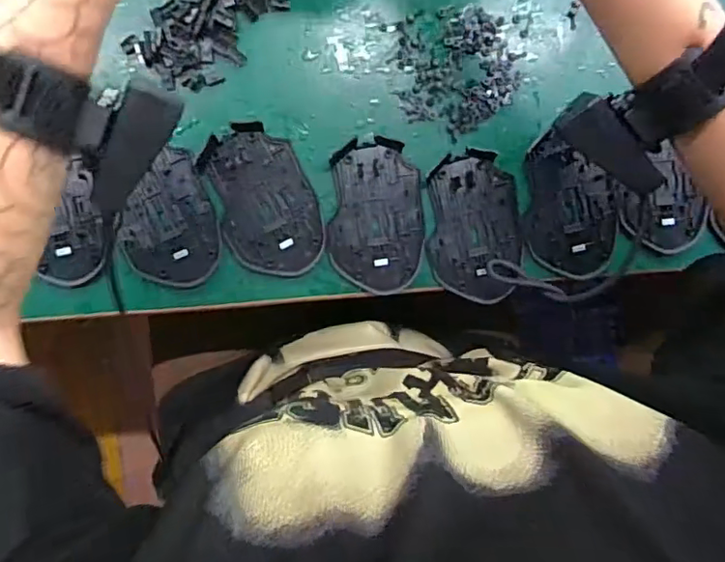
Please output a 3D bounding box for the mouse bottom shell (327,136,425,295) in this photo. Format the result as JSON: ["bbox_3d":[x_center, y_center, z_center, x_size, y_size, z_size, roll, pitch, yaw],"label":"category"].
[{"bbox_3d":[0.012,-0.048,0.426,0.071,0.010,0.113,1,94,-4],"label":"mouse bottom shell"}]

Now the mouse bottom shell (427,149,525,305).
[{"bbox_3d":[0.088,-0.041,0.437,0.070,0.011,0.113,-2,94,-4],"label":"mouse bottom shell"}]

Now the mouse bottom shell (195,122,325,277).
[{"bbox_3d":[-0.074,-0.059,0.423,0.071,0.008,0.113,-21,95,-2],"label":"mouse bottom shell"}]

